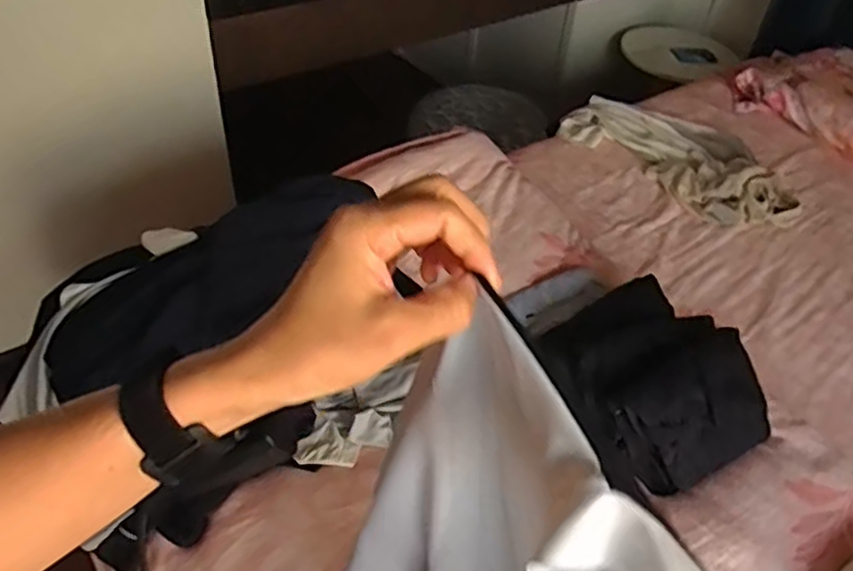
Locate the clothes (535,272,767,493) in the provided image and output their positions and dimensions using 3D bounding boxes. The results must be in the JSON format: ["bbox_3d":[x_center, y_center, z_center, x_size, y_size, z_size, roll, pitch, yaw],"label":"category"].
[{"bbox_3d":[0.324,0.129,0.995,0.249,0.103,0.292,-20,50,-25],"label":"clothes"}]

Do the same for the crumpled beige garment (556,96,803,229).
[{"bbox_3d":[0.603,-0.313,1.609,0.316,0.059,0.569,-30,55,-31],"label":"crumpled beige garment"}]

